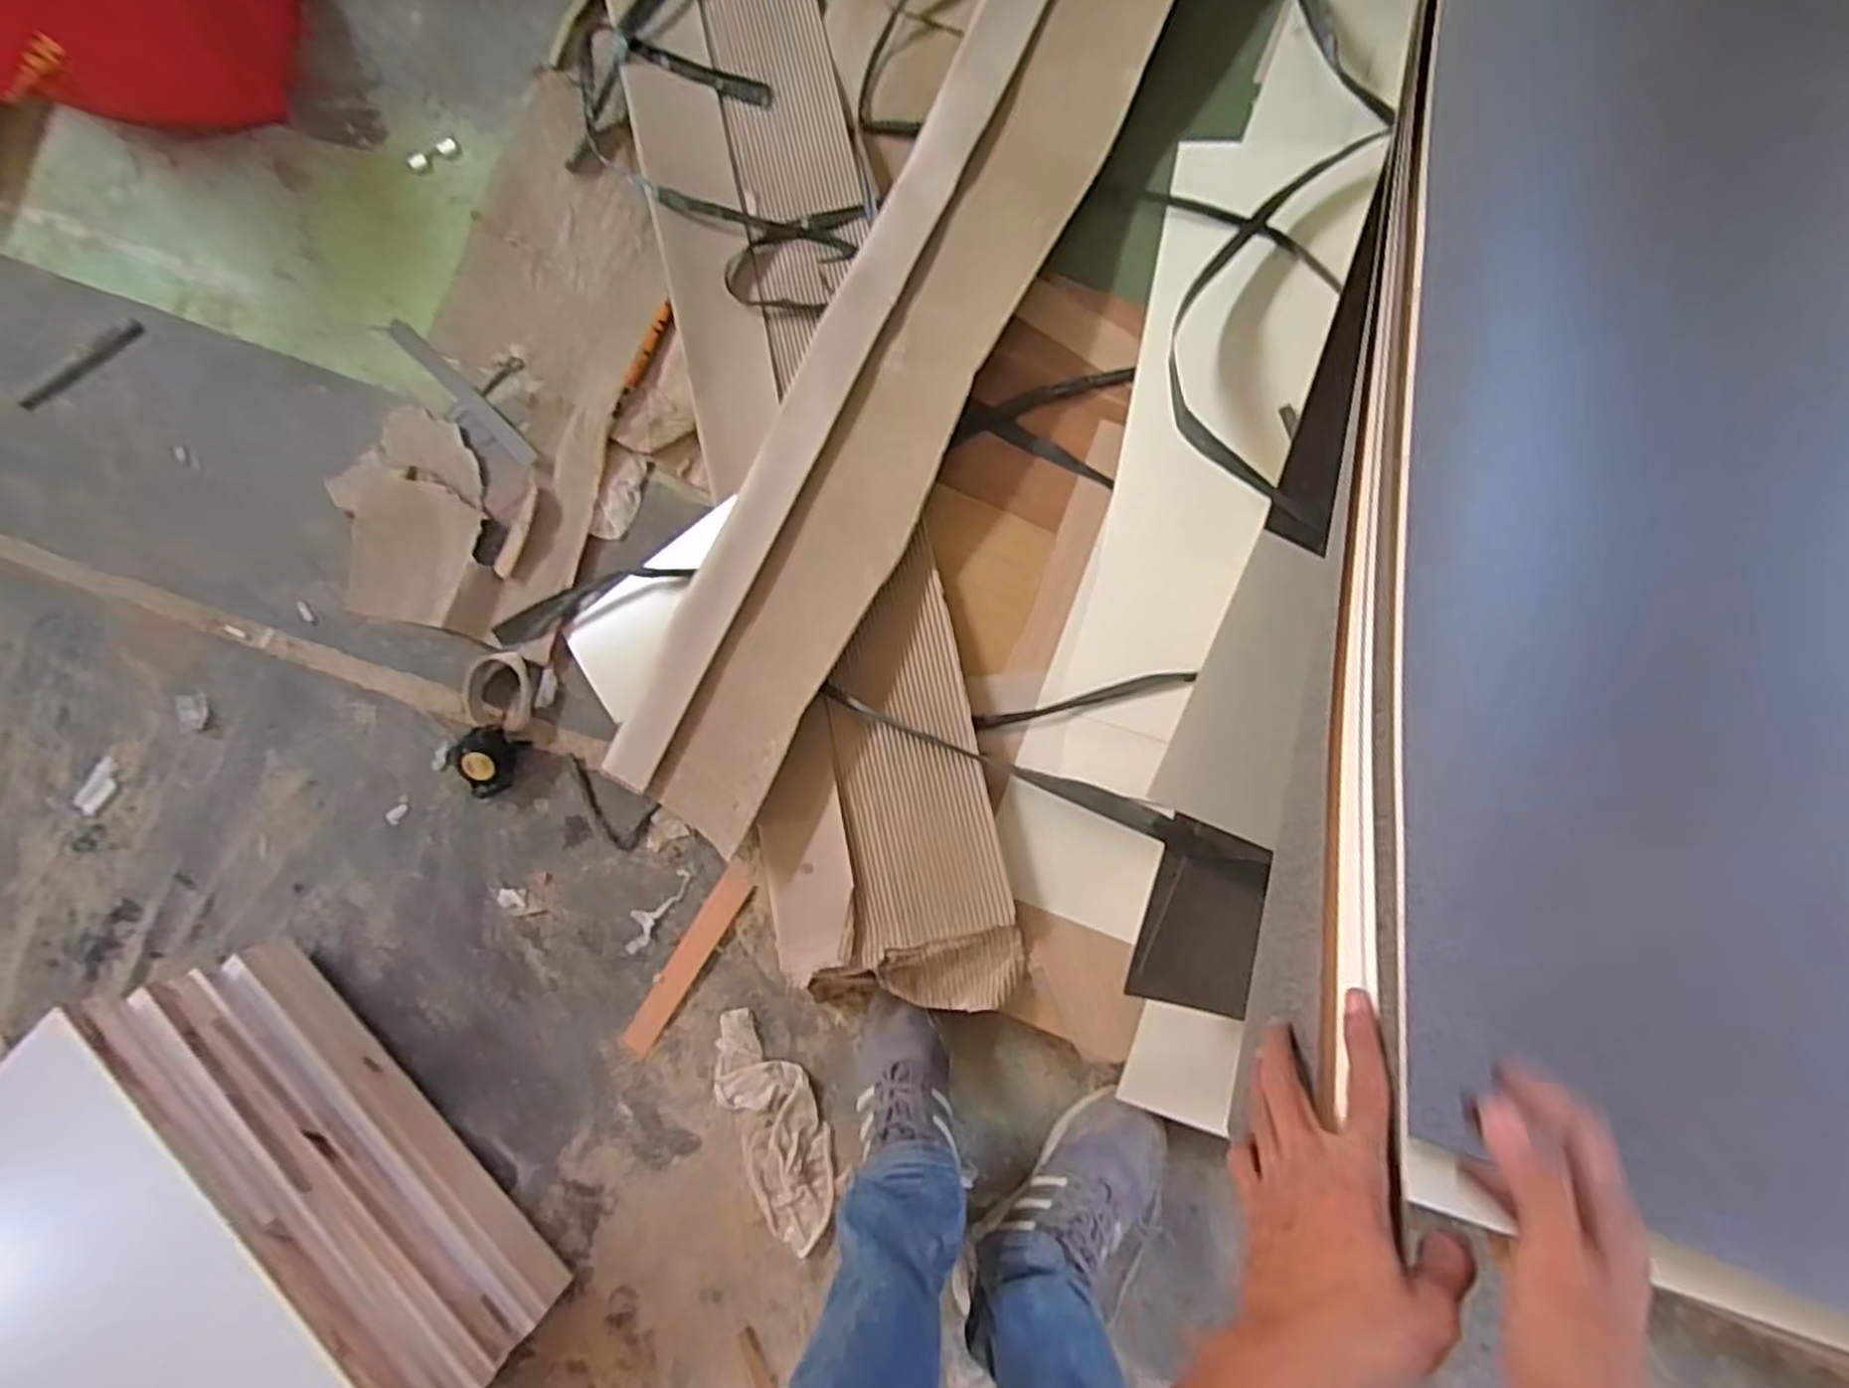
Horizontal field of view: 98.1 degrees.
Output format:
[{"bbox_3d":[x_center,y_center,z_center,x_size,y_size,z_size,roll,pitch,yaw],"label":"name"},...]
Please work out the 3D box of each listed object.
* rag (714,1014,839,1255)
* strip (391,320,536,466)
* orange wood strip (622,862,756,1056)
[{"bbox_3d":[-0.165,0.484,0.899,0.100,0.016,0.259,-23,88,3],"label":"rag"},{"bbox_3d":[-0.544,-0.357,0.946,0.237,0.007,0.026,45,92,3],"label":"strip"},{"bbox_3d":[-0.270,0.302,0.914,0.039,0.013,0.243,33,91,4],"label":"orange wood strip"}]

